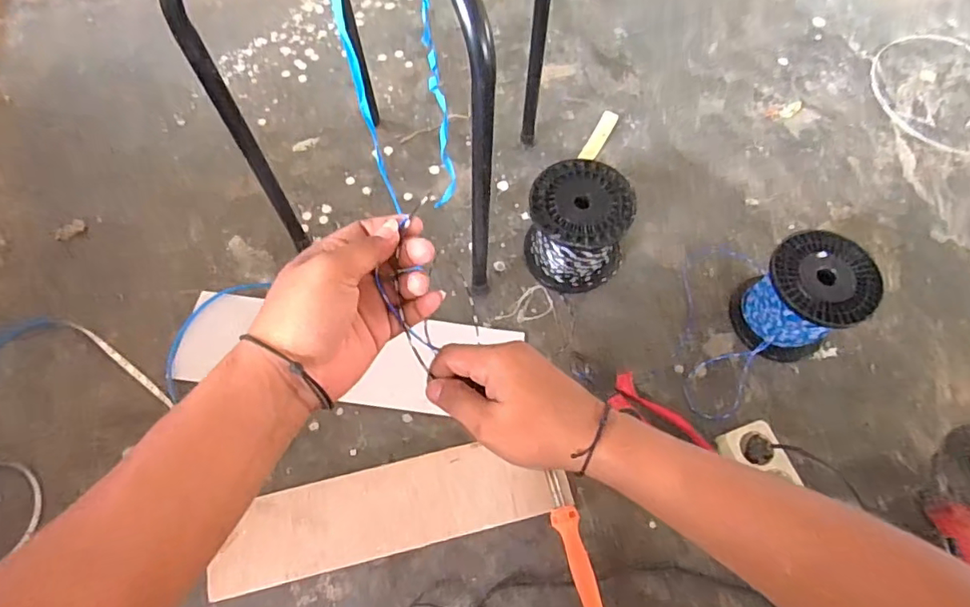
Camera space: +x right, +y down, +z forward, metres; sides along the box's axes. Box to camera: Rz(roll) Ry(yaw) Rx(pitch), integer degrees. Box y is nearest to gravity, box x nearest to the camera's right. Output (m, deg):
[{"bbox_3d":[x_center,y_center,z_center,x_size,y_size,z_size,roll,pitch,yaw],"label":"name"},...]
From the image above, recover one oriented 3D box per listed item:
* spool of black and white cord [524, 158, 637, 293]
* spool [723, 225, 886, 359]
[{"bbox_3d":[0.120,-0.096,0.708,0.128,0.117,0.121,1,66,-1],"label":"spool of black and white cord"},{"bbox_3d":[0.377,-0.005,0.668,0.108,0.128,0.116,1,66,-1],"label":"spool"}]

